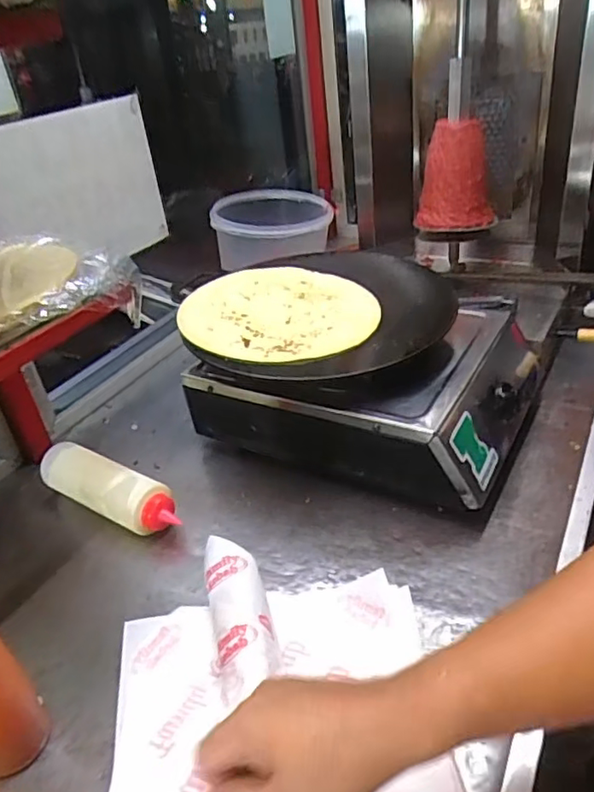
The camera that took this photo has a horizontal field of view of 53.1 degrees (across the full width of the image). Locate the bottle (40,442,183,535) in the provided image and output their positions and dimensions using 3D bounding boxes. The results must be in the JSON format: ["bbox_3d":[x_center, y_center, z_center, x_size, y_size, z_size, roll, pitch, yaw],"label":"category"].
[{"bbox_3d":[-0.218,0.113,0.701,0.211,0.060,0.062,15,39,32],"label":"bottle"}]

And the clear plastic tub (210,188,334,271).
[{"bbox_3d":[-0.040,-0.291,1.048,0.199,0.101,0.190,-4,31,2],"label":"clear plastic tub"}]

